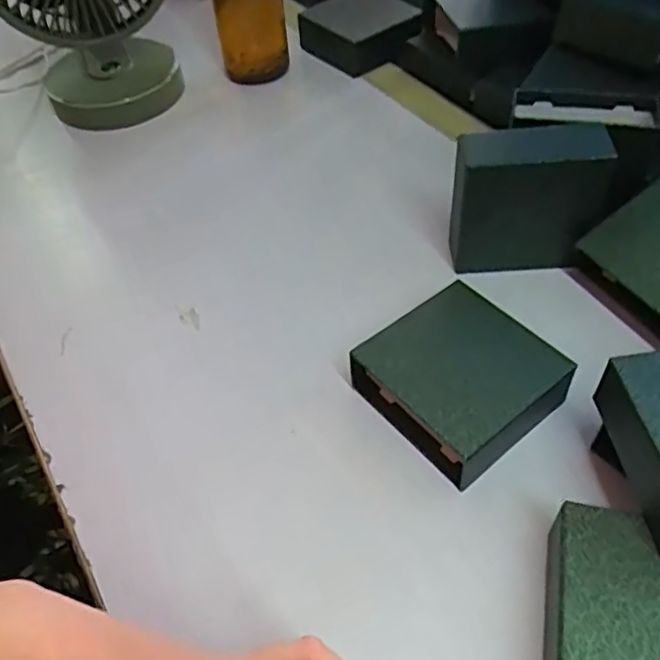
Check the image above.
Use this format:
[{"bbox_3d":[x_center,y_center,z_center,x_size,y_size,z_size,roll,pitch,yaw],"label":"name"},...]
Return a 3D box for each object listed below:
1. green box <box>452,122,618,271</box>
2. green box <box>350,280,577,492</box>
[{"bbox_3d":[0.131,-0.085,0.429,0.099,0.088,0.044,1,50,6],"label":"green box"},{"bbox_3d":[0.079,0.026,0.383,0.096,0.037,0.091,-33,55,-21],"label":"green box"}]

